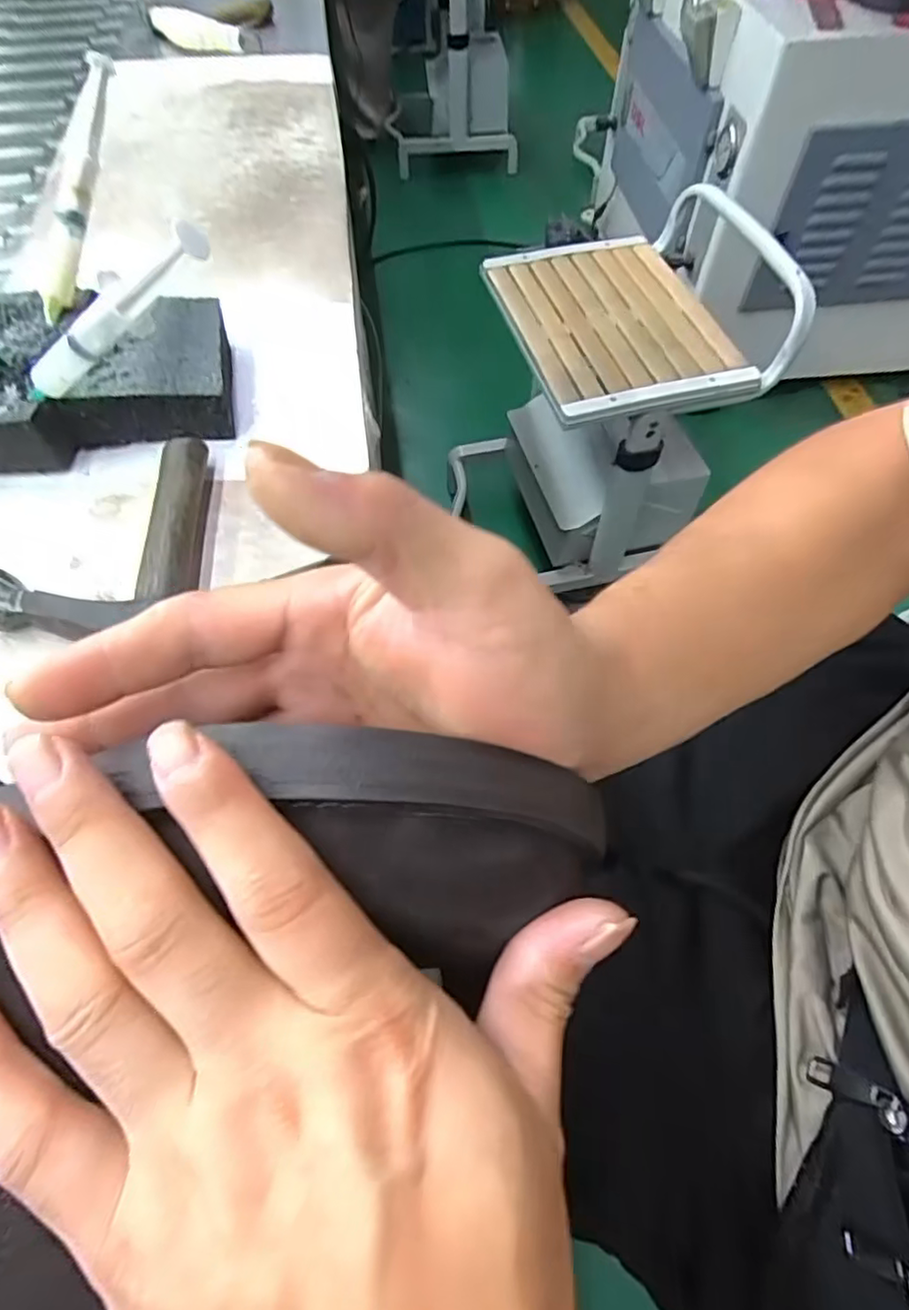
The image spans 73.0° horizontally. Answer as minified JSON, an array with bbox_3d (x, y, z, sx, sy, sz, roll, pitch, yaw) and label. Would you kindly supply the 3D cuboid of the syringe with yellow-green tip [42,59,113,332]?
[{"bbox_3d":[-0.223,-0.271,0.361,0.023,0.014,0.145,16,95,10],"label":"syringe with yellow-green tip"}]

